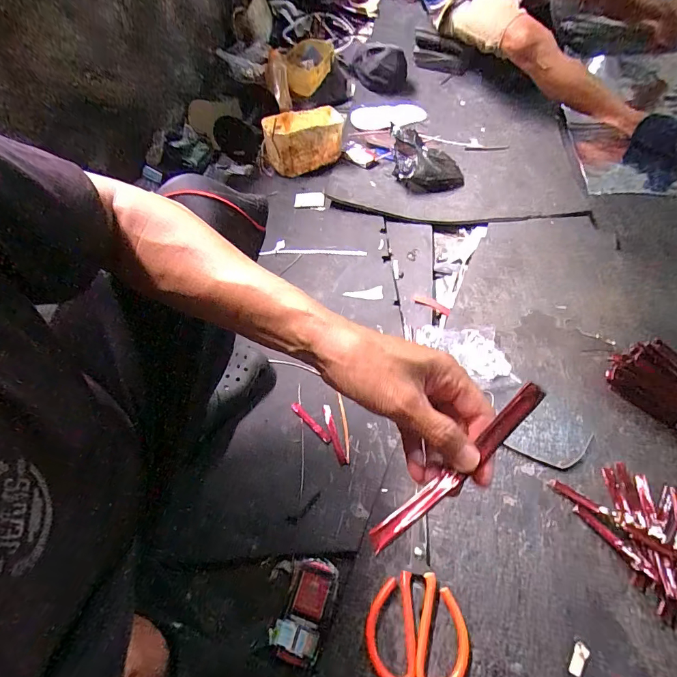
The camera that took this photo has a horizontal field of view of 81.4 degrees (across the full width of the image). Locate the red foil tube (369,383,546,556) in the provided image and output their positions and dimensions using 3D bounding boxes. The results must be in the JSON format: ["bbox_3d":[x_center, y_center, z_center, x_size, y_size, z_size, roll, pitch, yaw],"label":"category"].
[{"bbox_3d":[0.079,0.086,0.261,0.147,0.013,0.015,-44,60,1],"label":"red foil tube"}]

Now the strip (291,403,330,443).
[{"bbox_3d":[-0.046,0.138,0.650,0.087,0.009,0.016,38,71,26],"label":"strip"}]

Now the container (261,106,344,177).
[{"bbox_3d":[-0.086,-0.505,1.033,0.196,0.131,0.101,-33,60,-12],"label":"container"}]

